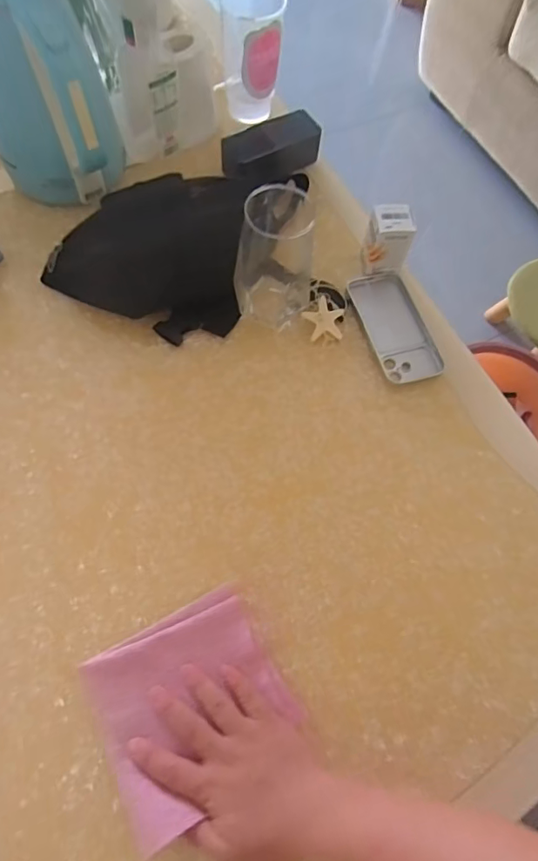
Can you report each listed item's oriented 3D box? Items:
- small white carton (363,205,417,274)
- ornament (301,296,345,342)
[{"bbox_3d":[0.145,-0.231,0.626,0.051,0.076,0.042,10,67,2],"label":"small white carton"},{"bbox_3d":[0.066,-0.133,0.609,0.048,0.007,0.050,-5,88,-3],"label":"ornament"}]

